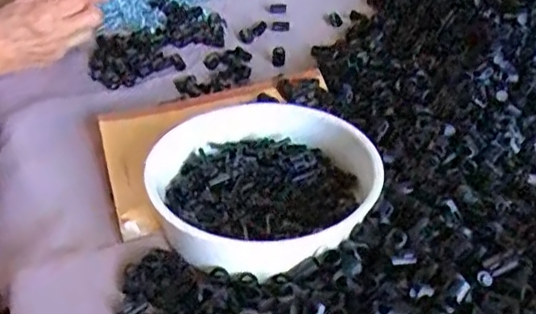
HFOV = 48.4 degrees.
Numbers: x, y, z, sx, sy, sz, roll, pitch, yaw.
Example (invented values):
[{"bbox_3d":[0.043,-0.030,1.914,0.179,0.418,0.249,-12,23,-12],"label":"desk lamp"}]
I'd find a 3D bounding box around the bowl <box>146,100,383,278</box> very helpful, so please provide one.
[{"bbox_3d":[-0.001,0.021,0.439,0.167,0.050,0.160,-17,43,-20],"label":"bowl"}]

